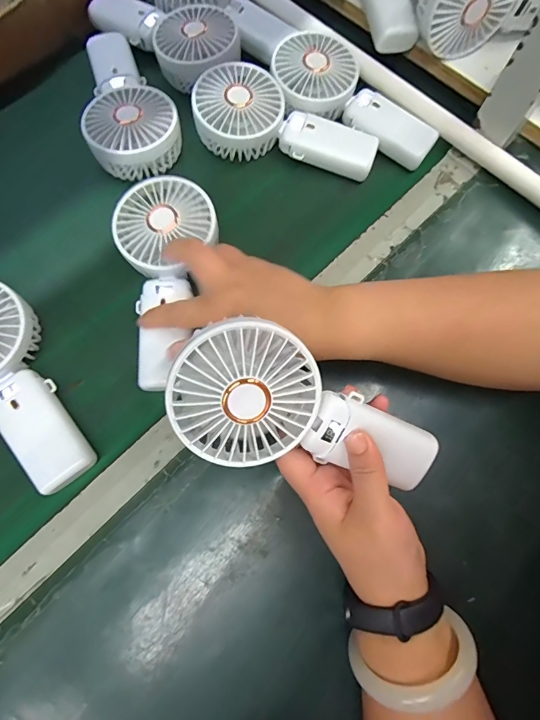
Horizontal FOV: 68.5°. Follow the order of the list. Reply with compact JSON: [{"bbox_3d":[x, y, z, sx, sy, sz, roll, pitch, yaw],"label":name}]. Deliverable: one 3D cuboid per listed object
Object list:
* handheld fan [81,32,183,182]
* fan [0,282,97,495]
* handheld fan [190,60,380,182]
[{"bbox_3d":[-0.151,-0.252,0.398,0.090,0.038,0.172,-26,71,-6],"label":"handheld fan"},{"bbox_3d":[-0.205,0.018,0.315,0.083,0.035,0.181,-37,86,-10],"label":"fan"},{"bbox_3d":[0.017,-0.230,0.390,0.180,0.049,0.087,16,72,8],"label":"handheld fan"}]

